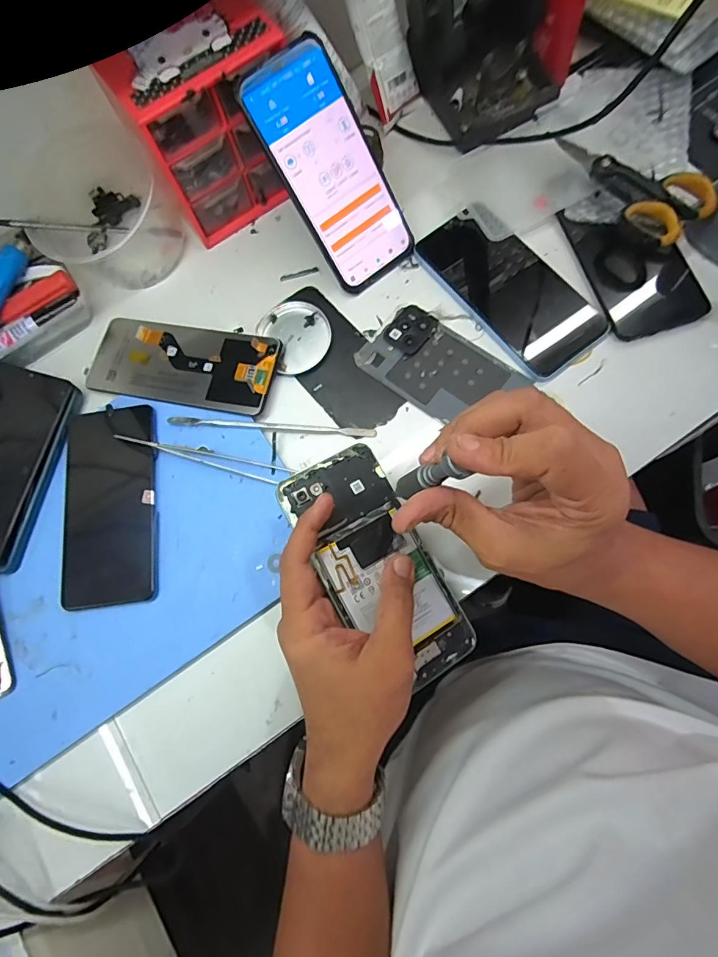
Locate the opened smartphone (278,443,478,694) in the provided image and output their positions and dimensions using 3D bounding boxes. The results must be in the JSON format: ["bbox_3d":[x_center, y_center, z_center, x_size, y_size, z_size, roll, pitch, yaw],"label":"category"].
[{"bbox_3d":[0.014,0.060,0.305,0.073,0.004,0.161,-28,86,-18],"label":"opened smartphone"}]

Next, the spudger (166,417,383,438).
[{"bbox_3d":[-0.071,-0.042,0.365,0.167,0.005,0.007,3,76,5],"label":"spudger"}]

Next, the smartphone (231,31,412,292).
[{"bbox_3d":[-0.020,-0.246,0.365,0.079,0.007,0.168,-38,118,-6],"label":"smartphone"}]

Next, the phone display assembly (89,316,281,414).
[{"bbox_3d":[-0.153,-0.099,0.384,0.164,0.007,0.073,10,76,11],"label":"phone display assembly"}]

